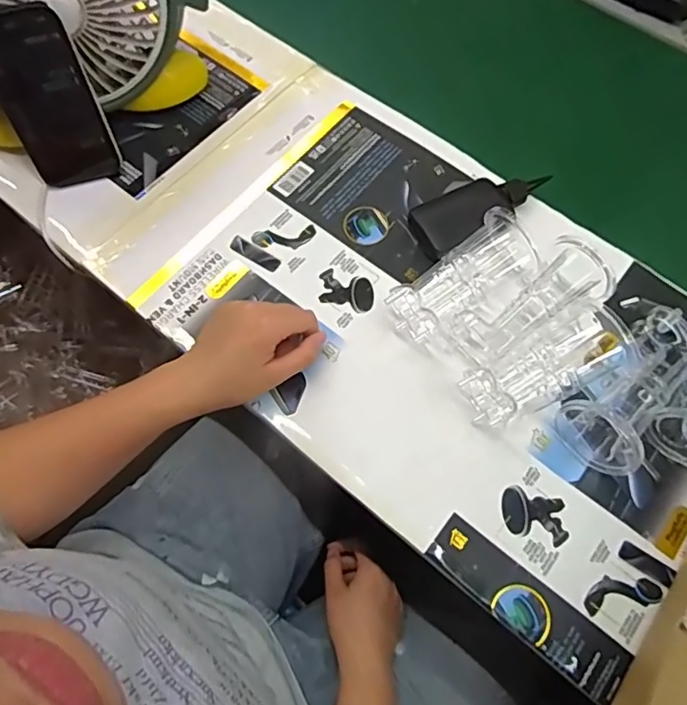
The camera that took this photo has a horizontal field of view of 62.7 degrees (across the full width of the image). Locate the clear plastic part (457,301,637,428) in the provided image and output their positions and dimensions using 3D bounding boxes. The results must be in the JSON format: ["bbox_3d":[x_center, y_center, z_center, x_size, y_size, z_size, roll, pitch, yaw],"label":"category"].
[{"bbox_3d":[0.170,0.013,0.463,0.140,0.051,0.059,-24,70,-10],"label":"clear plastic part"}]

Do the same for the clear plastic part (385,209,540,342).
[{"bbox_3d":[0.104,-0.062,0.494,0.127,0.050,0.056,-34,72,-14],"label":"clear plastic part"}]

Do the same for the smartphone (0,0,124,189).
[{"bbox_3d":[-0.261,-0.220,0.501,0.077,0.152,0.009,-15,53,-5],"label":"smartphone"}]

